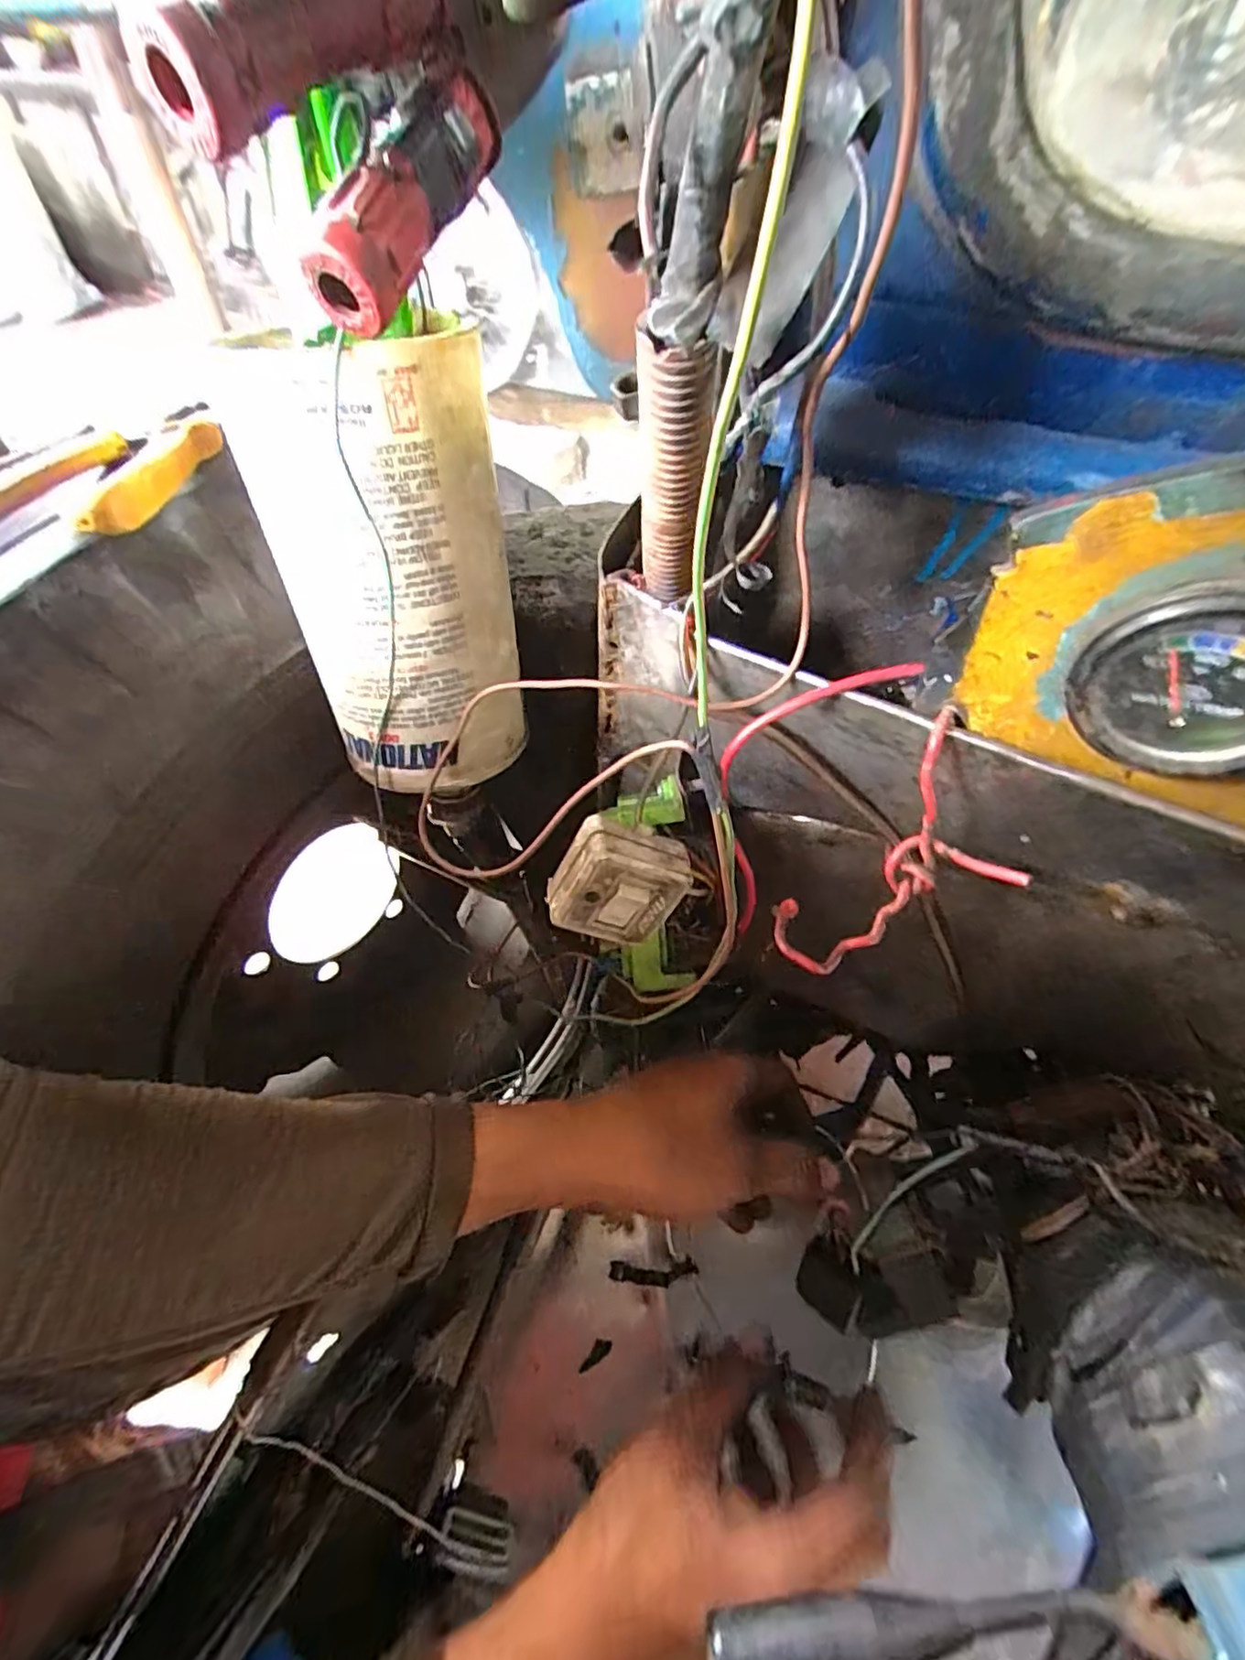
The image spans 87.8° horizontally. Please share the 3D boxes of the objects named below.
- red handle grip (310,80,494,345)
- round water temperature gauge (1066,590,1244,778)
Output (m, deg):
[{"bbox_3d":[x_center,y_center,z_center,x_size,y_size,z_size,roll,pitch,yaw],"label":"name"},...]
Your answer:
[{"bbox_3d":[-0.052,-0.154,0.159,0.022,0.024,0.067,23,77,17],"label":"red handle grip"},{"bbox_3d":[0.150,-0.038,0.167,0.053,0.052,0.013,25,56,18],"label":"round water temperature gauge"}]

